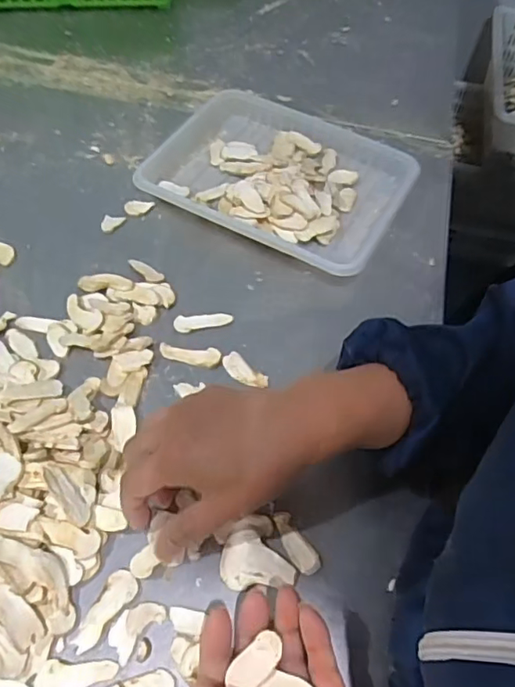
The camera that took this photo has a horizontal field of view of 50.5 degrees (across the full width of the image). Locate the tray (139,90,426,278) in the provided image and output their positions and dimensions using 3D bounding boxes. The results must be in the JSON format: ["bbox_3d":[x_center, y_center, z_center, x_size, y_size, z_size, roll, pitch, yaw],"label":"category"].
[{"bbox_3d":[0.026,-0.192,0.601,0.265,0.038,0.227,25,58,14],"label":"tray"}]

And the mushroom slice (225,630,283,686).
[{"bbox_3d":[-0.002,0.190,0.323,0.035,0.006,0.019,-37,65,-24],"label":"mushroom slice"}]

